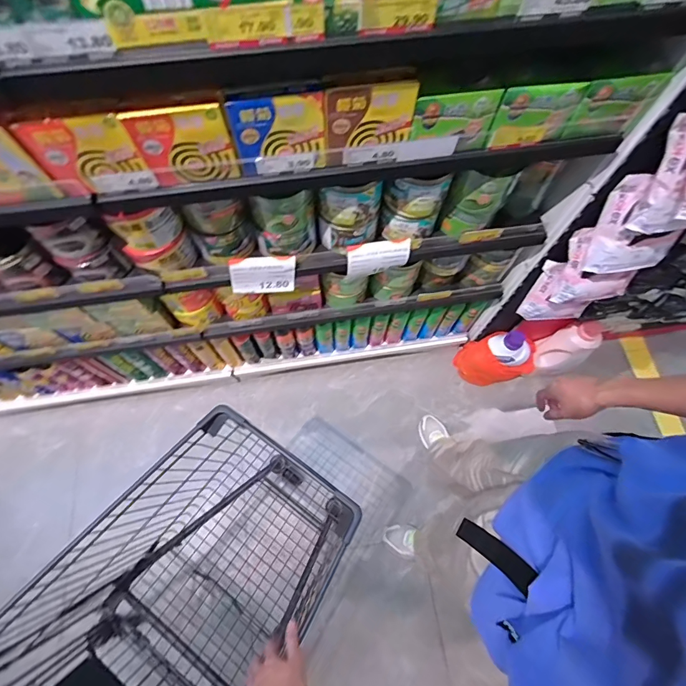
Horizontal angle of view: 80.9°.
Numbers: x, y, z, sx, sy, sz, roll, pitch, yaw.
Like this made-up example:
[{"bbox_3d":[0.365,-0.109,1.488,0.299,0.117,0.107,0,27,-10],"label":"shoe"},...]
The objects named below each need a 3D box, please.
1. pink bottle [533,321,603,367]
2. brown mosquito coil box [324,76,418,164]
[{"bbox_3d":[0.786,0.001,1.422,0.084,0.247,0.101,-1,62,-41],"label":"pink bottle"},{"bbox_3d":[0.039,-0.342,0.610,0.132,0.108,0.031,-6,68,-3],"label":"brown mosquito coil box"}]

